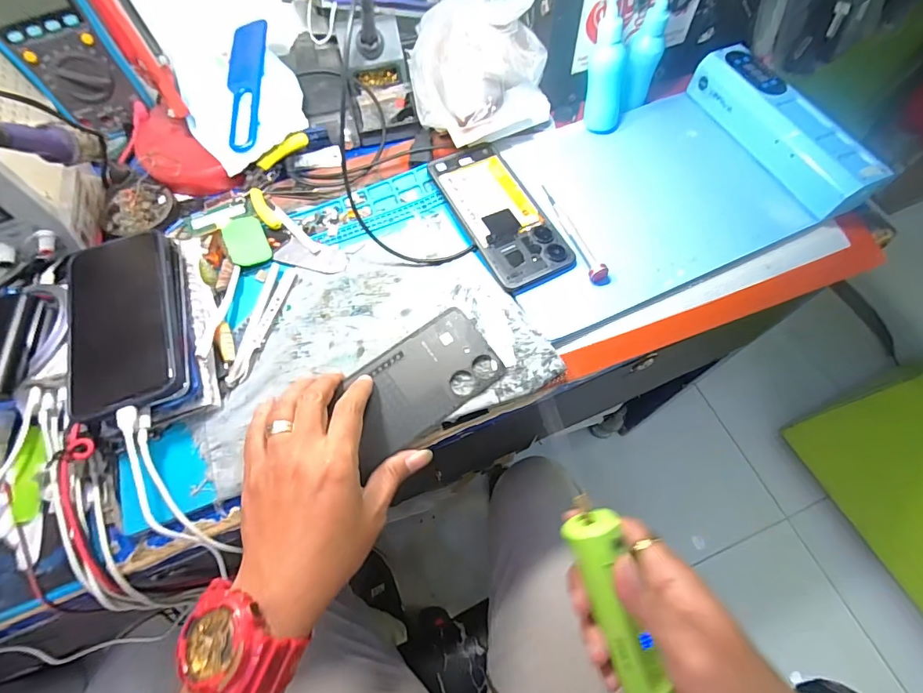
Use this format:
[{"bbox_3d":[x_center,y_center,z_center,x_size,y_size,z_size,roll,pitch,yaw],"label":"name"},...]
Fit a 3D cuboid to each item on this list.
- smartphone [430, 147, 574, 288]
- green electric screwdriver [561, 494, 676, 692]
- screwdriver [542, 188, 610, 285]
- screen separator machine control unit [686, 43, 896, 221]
[{"bbox_3d":[0.036,-0.130,0.421,0.075,0.007,0.163,-24,70,-13],"label":"smartphone"},{"bbox_3d":[0.100,0.165,0.281,0.031,0.024,0.131,-17,83,-7],"label":"green electric screwdriver"},{"bbox_3d":[0.103,-0.114,0.417,0.015,0.013,0.122,-20,66,-8],"label":"screwdriver"},{"bbox_3d":[0.317,-0.216,0.442,0.050,0.055,0.206,-23,66,-9],"label":"screen separator machine control unit"}]

